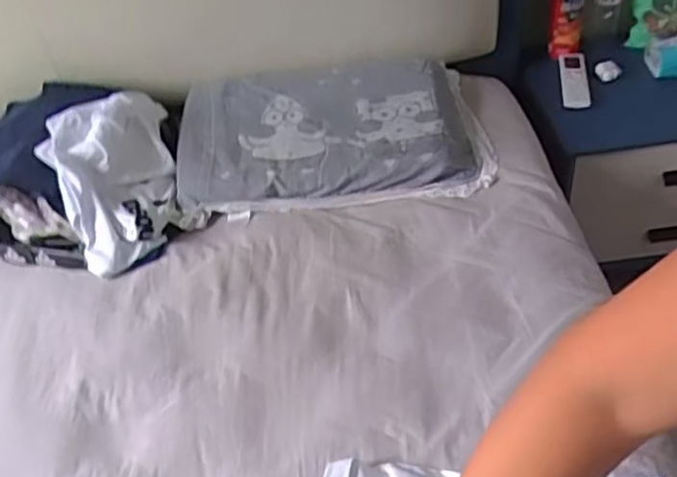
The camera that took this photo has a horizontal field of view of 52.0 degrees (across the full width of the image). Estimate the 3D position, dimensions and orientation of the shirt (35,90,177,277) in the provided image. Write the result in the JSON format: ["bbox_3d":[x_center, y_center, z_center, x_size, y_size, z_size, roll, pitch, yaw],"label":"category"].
[{"bbox_3d":[-0.393,-0.122,1.223,0.196,0.141,0.351,-15,43,-11],"label":"shirt"}]

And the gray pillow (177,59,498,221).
[{"bbox_3d":[-0.020,-0.213,1.288,0.553,0.136,0.339,-4,42,2],"label":"gray pillow"}]

